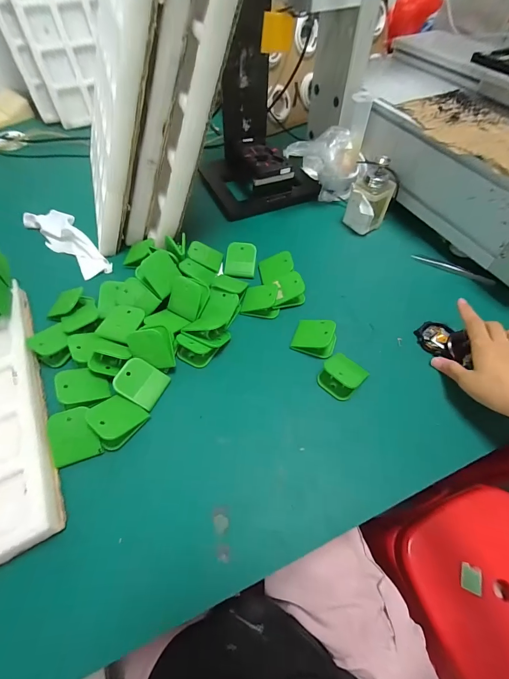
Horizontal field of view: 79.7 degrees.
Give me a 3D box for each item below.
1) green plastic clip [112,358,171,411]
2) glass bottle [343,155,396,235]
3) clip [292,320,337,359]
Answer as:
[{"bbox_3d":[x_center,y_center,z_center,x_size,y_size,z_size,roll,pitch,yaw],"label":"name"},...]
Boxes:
[{"bbox_3d":[-0.139,0.053,0.372,0.055,0.014,0.047,37,58,-14],"label":"green plastic clip"},{"bbox_3d":[0.195,-0.240,0.517,0.055,0.113,0.052,-28,61,-17],"label":"glass bottle"},{"bbox_3d":[0.084,-0.004,0.416,0.055,0.030,0.048,19,59,12],"label":"clip"}]

